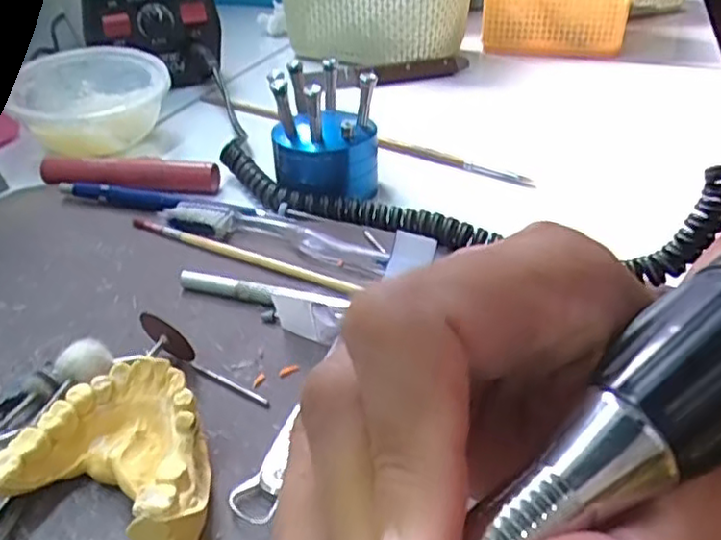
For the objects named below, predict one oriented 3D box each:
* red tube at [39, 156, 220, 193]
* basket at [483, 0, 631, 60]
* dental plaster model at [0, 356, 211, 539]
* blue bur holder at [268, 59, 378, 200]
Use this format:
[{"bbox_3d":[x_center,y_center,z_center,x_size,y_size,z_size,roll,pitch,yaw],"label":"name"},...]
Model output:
[{"bbox_3d":[-0.136,-0.058,0.396,0.103,0.012,0.015,2,32,4],"label":"red tube"},{"bbox_3d":[0.187,-0.261,0.658,0.133,0.072,0.118,6,34,11],"label":"basket"},{"bbox_3d":[-0.071,0.057,0.207,0.064,0.027,0.053,7,33,13],"label":"dental plaster model"},{"bbox_3d":[-0.019,-0.076,0.369,0.057,0.061,0.053,-2,32,-2],"label":"blue bur holder"}]

